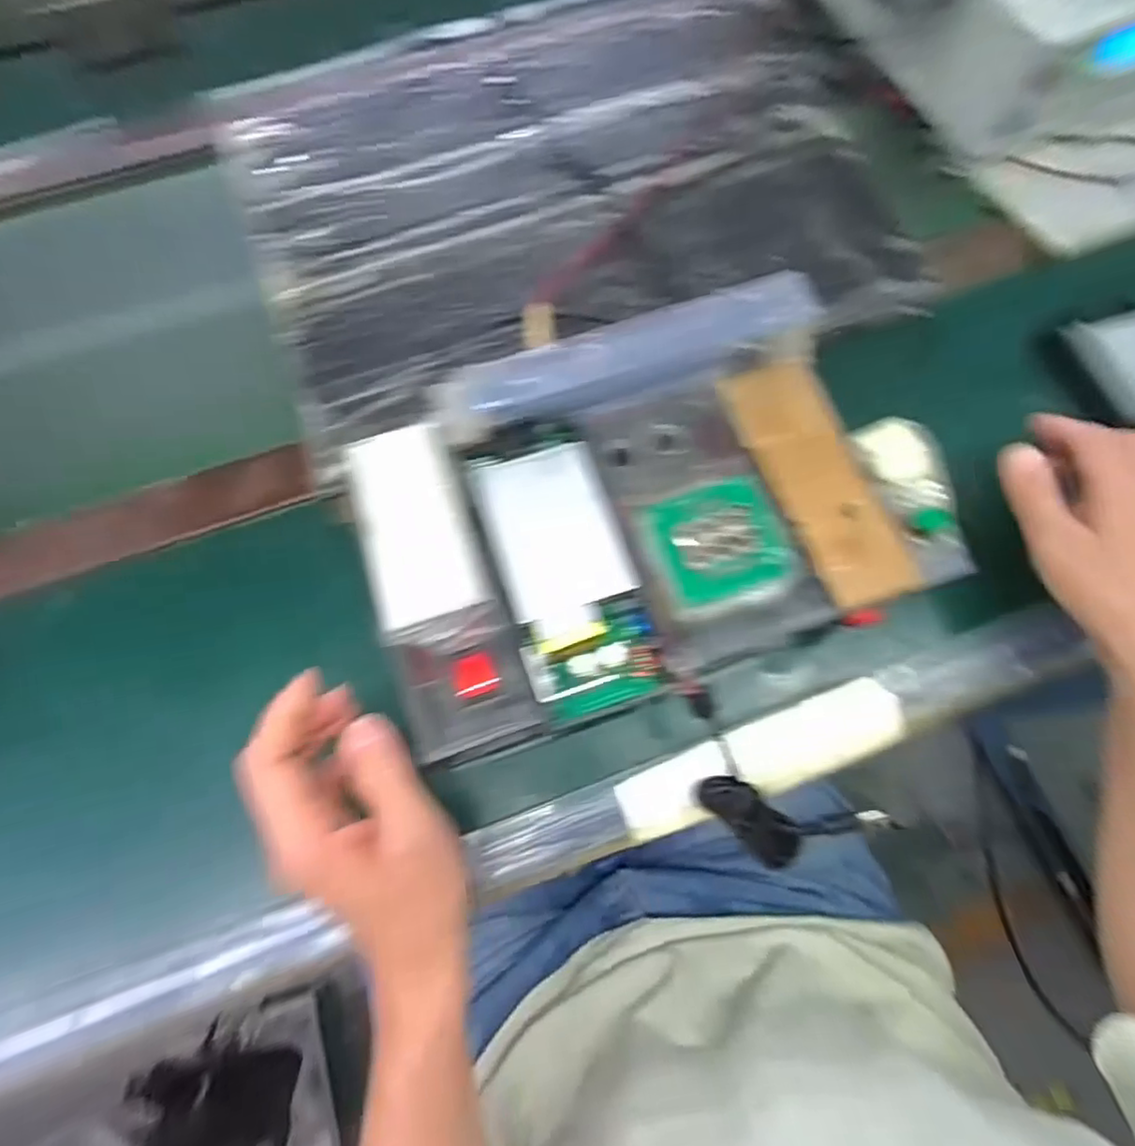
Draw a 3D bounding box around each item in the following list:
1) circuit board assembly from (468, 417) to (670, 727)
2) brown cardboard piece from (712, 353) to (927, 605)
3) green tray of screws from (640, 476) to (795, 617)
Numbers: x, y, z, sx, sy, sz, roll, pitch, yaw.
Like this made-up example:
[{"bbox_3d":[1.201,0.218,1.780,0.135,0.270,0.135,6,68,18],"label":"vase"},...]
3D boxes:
[{"bbox_3d":[-0.003,-0.008,0.353,0.067,0.035,0.167,-16,74,-5],"label":"circuit board assembly"},{"bbox_3d":[0.149,-0.057,0.389,0.059,0.011,0.160,-17,74,-5],"label":"brown cardboard piece"},{"bbox_3d":[0.087,-0.018,0.372,0.072,0.016,0.068,-19,74,-6],"label":"green tray of screws"}]

